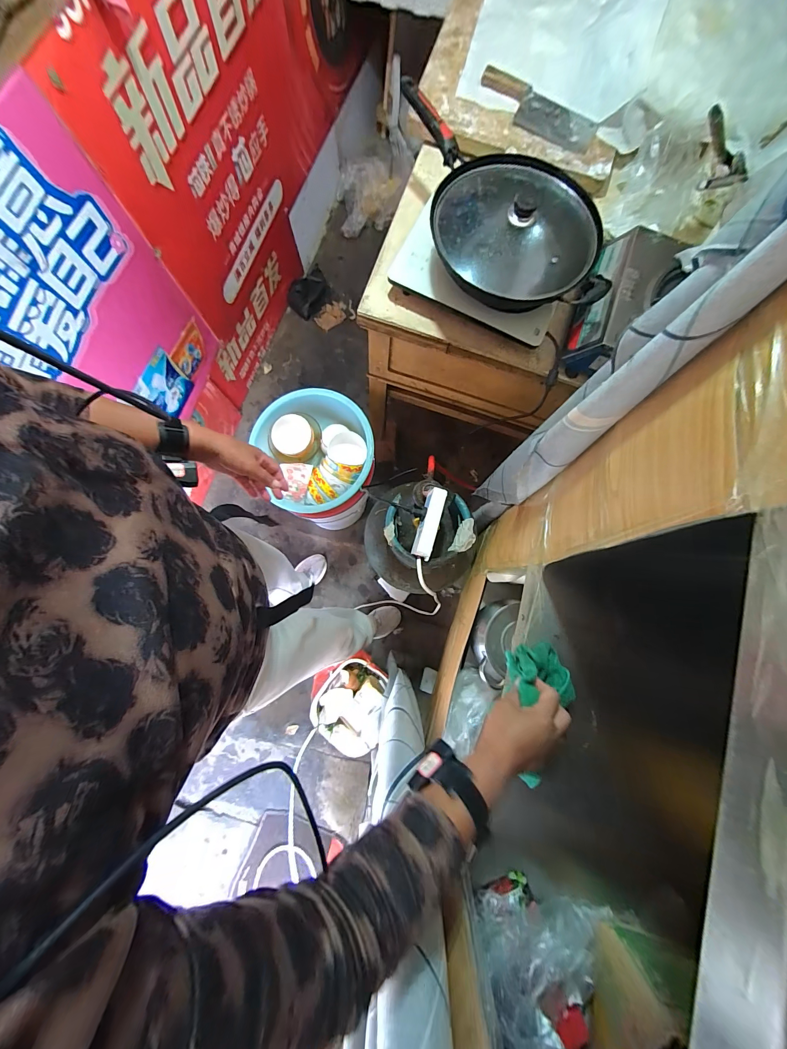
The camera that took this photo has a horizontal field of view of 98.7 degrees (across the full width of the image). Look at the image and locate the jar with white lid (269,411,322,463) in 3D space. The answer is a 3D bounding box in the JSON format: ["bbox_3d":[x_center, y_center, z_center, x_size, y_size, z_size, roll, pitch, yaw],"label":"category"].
[{"bbox_3d":[-0.300,-0.264,1.049,0.142,0.095,0.131,0,80,1],"label":"jar with white lid"}]

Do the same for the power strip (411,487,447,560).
[{"bbox_3d":[0.079,-0.004,0.737,0.042,0.027,0.158,16,81,4],"label":"power strip"}]

